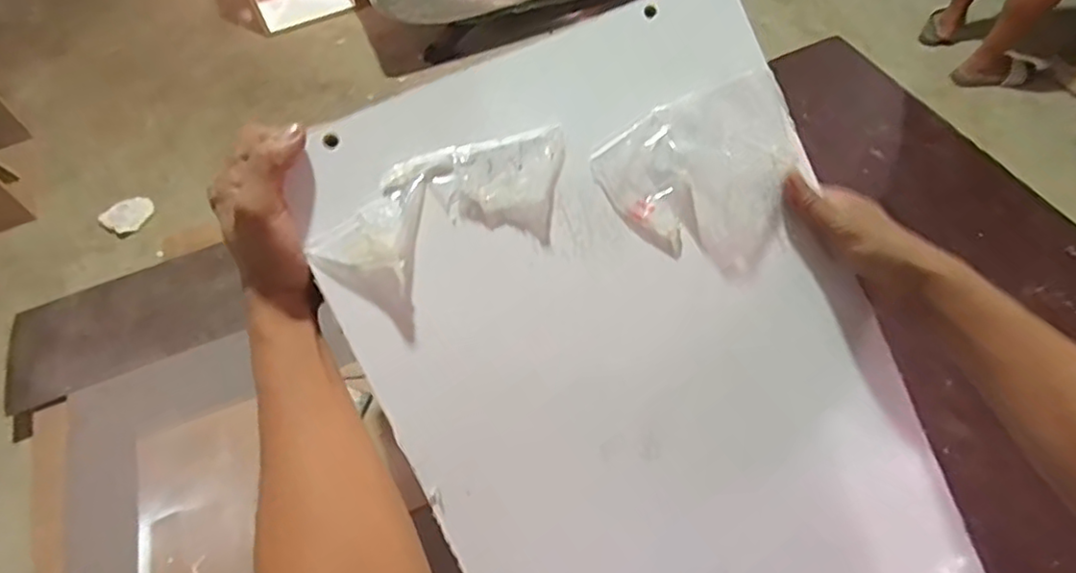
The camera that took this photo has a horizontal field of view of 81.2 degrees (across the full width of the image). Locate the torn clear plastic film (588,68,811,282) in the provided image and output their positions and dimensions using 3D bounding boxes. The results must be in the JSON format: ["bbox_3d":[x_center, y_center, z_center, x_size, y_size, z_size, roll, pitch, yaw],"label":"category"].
[{"bbox_3d":[0.128,-0.076,0.445,0.147,0.008,0.124,-36,98,-11],"label":"torn clear plastic film"}]

